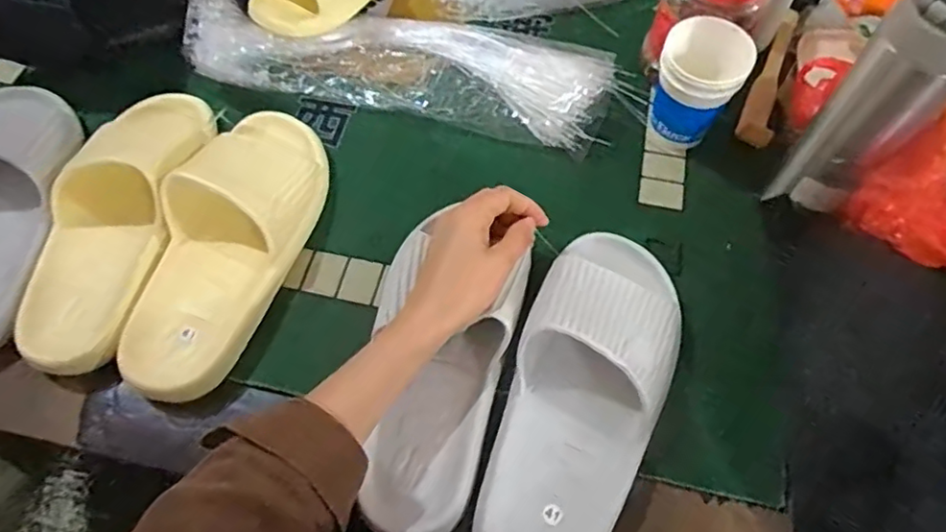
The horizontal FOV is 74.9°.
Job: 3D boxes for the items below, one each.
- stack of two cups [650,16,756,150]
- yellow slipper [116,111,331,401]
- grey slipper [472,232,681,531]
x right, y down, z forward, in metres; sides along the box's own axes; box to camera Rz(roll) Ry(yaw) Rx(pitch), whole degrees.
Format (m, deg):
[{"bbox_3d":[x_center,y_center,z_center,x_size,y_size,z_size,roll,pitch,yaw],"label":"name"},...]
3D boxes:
[{"bbox_3d":[0.191,-0.152,0.535,0.067,0.094,0.067,18,63,10],"label":"stack of two cups"},{"bbox_3d":[-0.196,-0.028,0.489,0.108,0.070,0.255,11,62,7],"label":"yellow slipper"},{"bbox_3d":[0.075,0.090,0.417,0.109,0.068,0.264,17,63,10],"label":"grey slipper"}]

